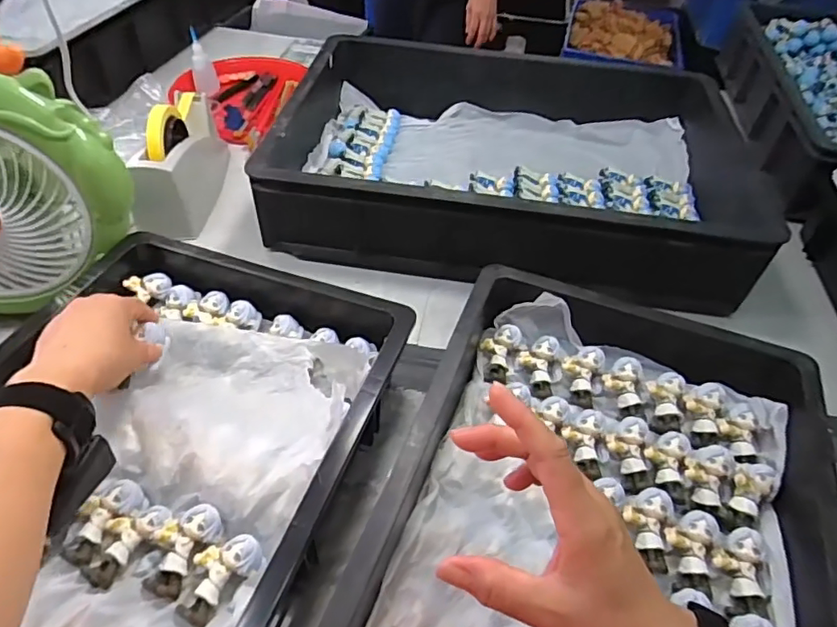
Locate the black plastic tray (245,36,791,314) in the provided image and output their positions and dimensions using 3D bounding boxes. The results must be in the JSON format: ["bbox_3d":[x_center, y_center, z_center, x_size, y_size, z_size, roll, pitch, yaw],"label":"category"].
[{"bbox_3d":[0.117,-0.208,0.751,0.584,0.129,0.451,8,47,3],"label":"black plastic tray"}]

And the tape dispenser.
[{"bbox_3d":[-0.307,-0.213,0.730,0.065,0.118,0.199,6,47,2],"label":"tape dispenser"}]

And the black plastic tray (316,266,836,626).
[{"bbox_3d":[0.134,0.153,0.418,0.307,0.078,0.475,17,48,11],"label":"black plastic tray"}]

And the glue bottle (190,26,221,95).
[{"bbox_3d":[-0.369,-0.427,0.937,0.040,0.104,0.044,-15,16,-17],"label":"glue bottle"}]

